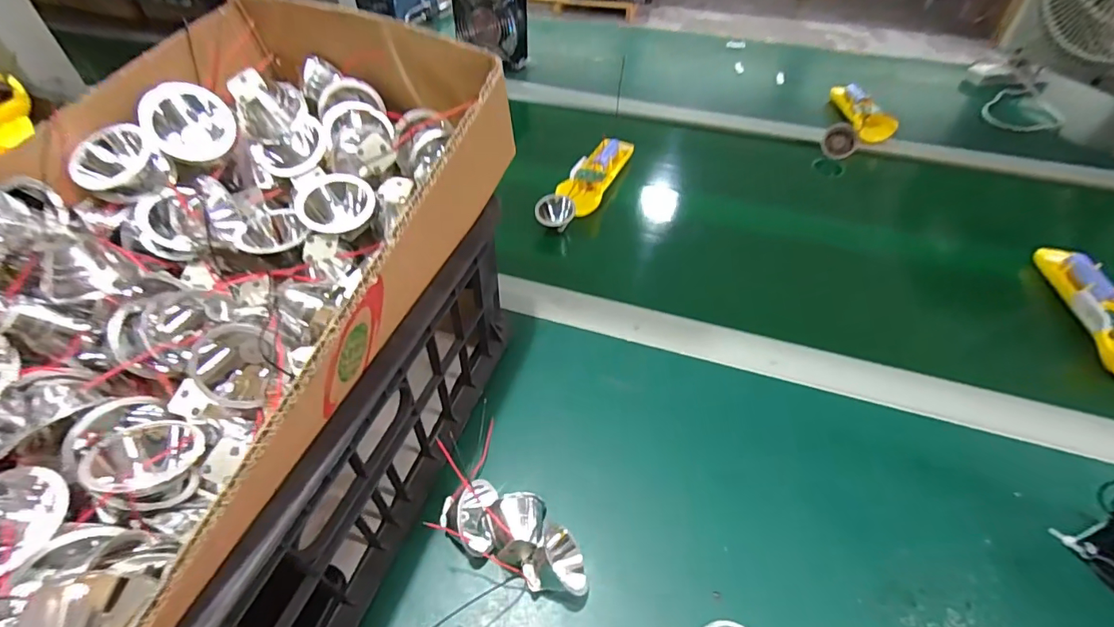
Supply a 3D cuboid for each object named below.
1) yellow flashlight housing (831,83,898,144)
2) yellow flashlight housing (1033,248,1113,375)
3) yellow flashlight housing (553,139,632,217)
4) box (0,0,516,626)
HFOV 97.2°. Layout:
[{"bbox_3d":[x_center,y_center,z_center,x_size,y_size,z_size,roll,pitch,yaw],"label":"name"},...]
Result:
[{"bbox_3d":[0.453,-0.299,0.724,0.053,0.033,0.170,7,48,5],"label":"yellow flashlight housing"},{"bbox_3d":[0.509,-0.006,0.459,0.040,0.030,0.170,8,48,6],"label":"yellow flashlight housing"},{"bbox_3d":[0.052,-0.175,0.603,0.051,0.020,0.165,22,51,18],"label":"yellow flashlight housing"},{"bbox_3d":[-0.199,-0.005,0.241,0.233,0.103,0.412,17,49,14],"label":"box"}]

